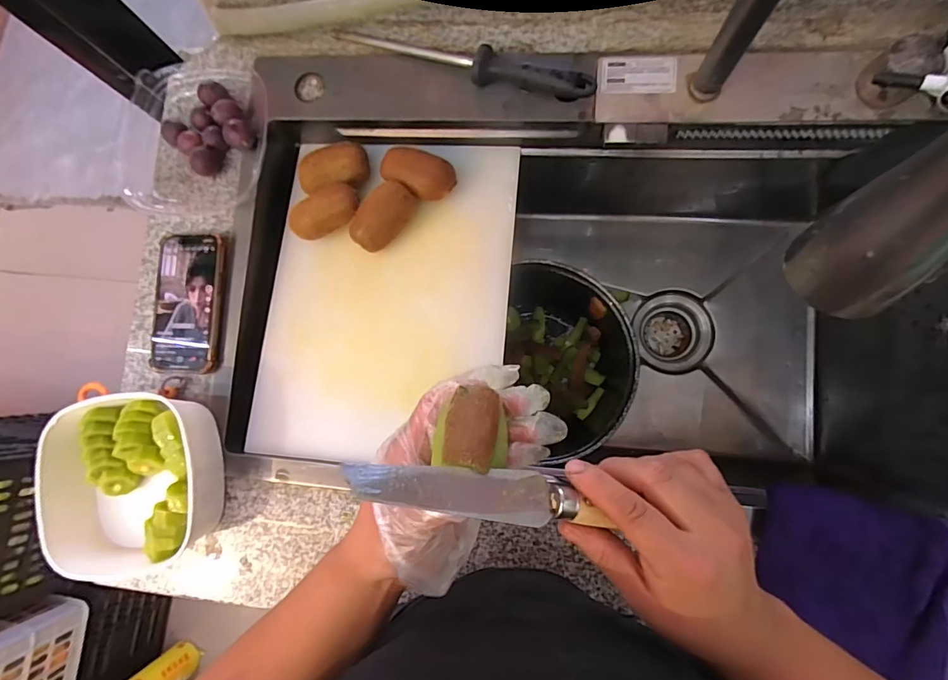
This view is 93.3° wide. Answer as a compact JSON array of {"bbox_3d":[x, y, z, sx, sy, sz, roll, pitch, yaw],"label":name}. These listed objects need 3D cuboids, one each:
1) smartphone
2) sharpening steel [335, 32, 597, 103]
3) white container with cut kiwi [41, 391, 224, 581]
[{"bbox_3d":[-0.322,-0.040,0.500,0.084,0.011,0.153,5,89,7],"label":"smartphone"},{"bbox_3d":[-0.014,-0.282,0.456,0.273,0.035,0.029,19,86,8],"label":"sharpening steel"},{"bbox_3d":[-0.353,0.148,0.472,0.173,0.060,0.175,-1,84,6],"label":"white container with cut kiwi"}]

